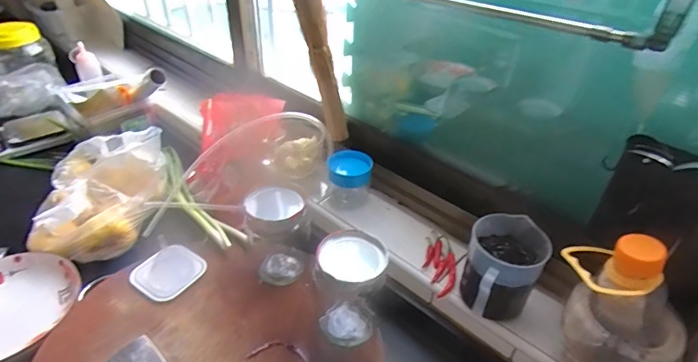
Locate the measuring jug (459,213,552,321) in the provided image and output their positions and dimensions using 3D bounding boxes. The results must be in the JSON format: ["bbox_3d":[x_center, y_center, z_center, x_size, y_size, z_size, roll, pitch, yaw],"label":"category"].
[{"bbox_3d":[0.197,0.122,0.572,0.093,0.110,0.120,15,39,15],"label":"measuring jug"}]

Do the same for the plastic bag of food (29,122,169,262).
[{"bbox_3d":[-0.450,0.006,0.787,0.209,0.122,0.248,-7,38,-13],"label":"plastic bag of food"}]

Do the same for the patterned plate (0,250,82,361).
[{"bbox_3d":[-0.517,0.194,0.650,0.195,0.043,0.192,2,37,-2],"label":"patterned plate"}]

